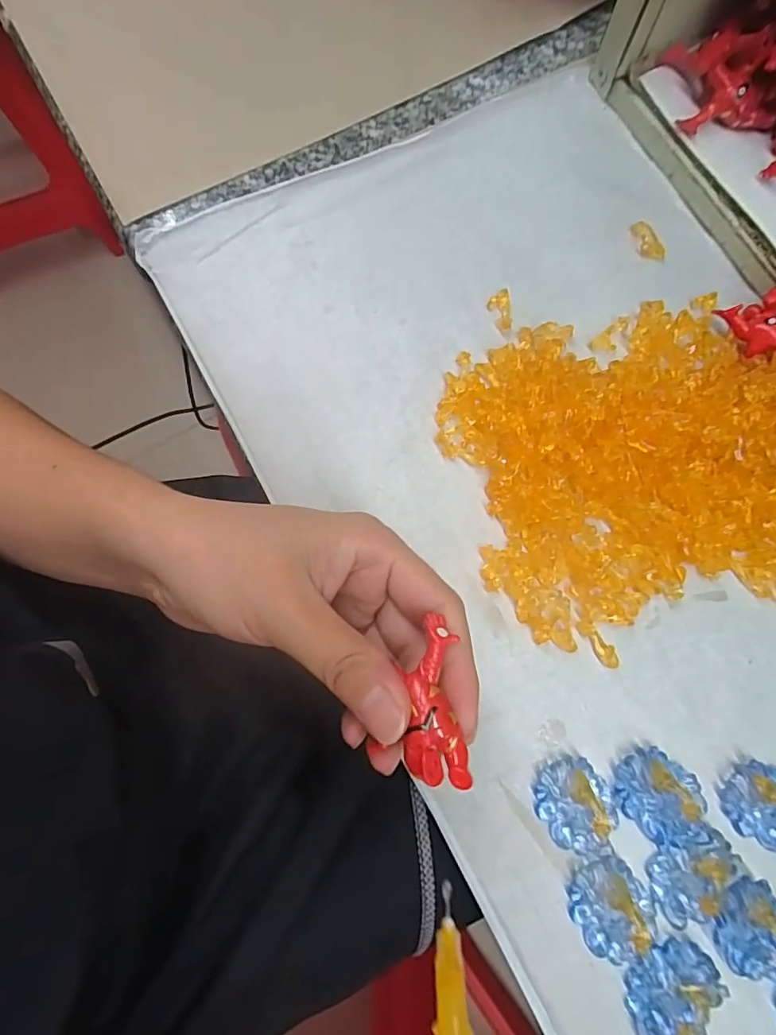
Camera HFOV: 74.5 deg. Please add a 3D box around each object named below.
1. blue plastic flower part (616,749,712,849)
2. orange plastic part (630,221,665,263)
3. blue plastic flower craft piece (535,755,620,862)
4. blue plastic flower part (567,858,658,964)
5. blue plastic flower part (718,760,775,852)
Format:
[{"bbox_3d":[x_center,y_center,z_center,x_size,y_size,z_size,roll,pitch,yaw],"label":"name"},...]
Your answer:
[{"bbox_3d":[0.111,0.114,0.206,0.037,0.013,0.029,43,81,9],"label":"blue plastic flower part"},{"bbox_3d":[0.138,-0.146,0.270,0.011,0.004,0.024,-22,78,-4],"label":"orange plastic part"},{"bbox_3d":[0.077,0.118,0.207,0.029,0.007,0.037,-31,79,-6],"label":"blue plastic flower craft piece"},{"bbox_3d":[0.089,0.154,0.200,0.030,0.004,0.035,-29,79,-6],"label":"blue plastic flower part"},{"bbox_3d":[0.157,0.118,0.206,0.037,0.010,0.030,22,78,5],"label":"blue plastic flower part"}]

